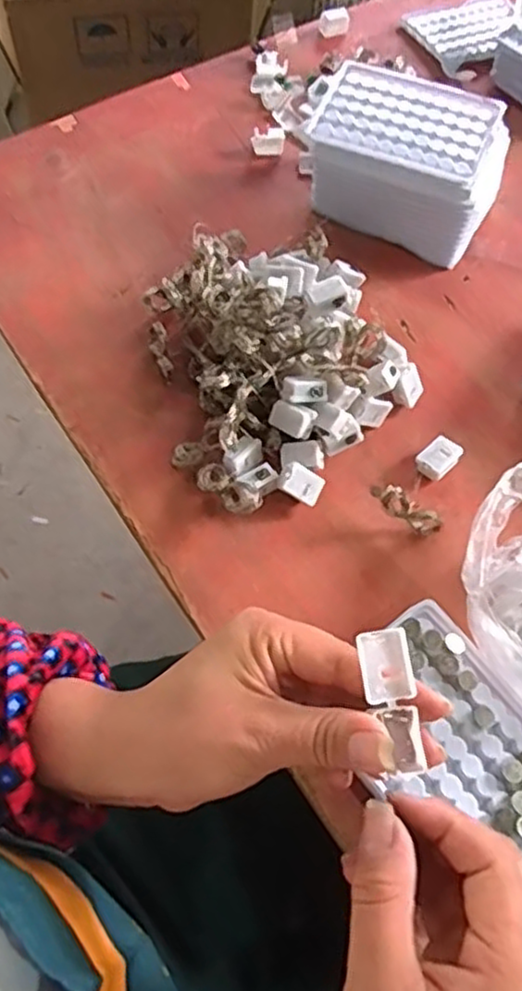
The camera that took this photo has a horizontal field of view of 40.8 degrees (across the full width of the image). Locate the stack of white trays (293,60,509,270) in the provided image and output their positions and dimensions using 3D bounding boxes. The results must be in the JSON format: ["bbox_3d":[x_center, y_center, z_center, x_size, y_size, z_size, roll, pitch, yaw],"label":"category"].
[{"bbox_3d":[0.113,-0.261,0.551,0.143,0.072,0.105,23,65,9],"label":"stack of white trays"}]

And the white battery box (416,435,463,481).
[{"bbox_3d":[0.118,-0.024,0.468,0.029,0.013,0.021,-40,72,-20],"label":"white battery box"}]

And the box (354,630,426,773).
[{"bbox_3d":[0.053,0.080,0.275,0.020,0.008,0.055,-16,85,-10],"label":"box"}]

